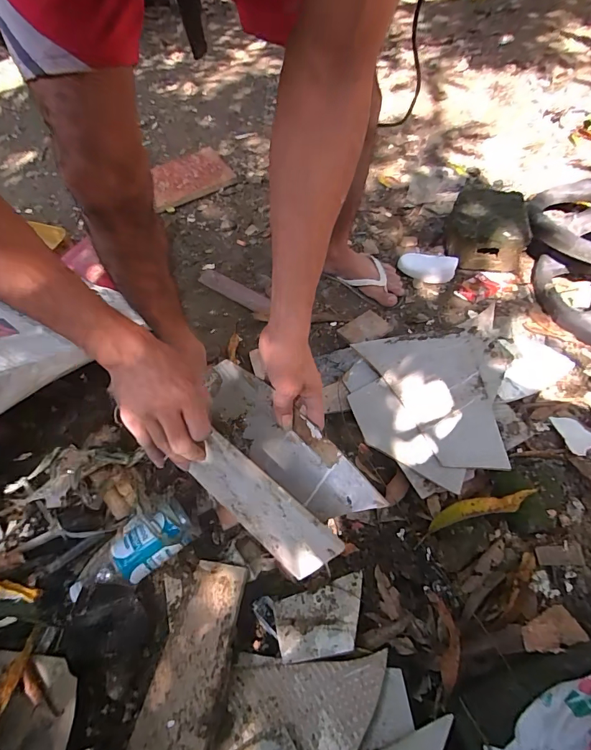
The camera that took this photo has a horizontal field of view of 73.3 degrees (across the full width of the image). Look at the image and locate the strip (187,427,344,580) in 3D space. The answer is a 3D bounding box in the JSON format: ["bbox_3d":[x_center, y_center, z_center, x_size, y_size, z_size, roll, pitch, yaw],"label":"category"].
[{"bbox_3d":[-0.043,0.159,0.472,0.189,0.118,0.009,40,44,8],"label":"strip"}]

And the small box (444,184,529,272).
[{"bbox_3d":[0.481,-0.367,1.016,0.181,0.106,0.222,7,58,11],"label":"small box"}]

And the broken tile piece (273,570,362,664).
[{"bbox_3d":[0.041,0.370,0.604,0.142,0.005,0.098,-13,39,-5],"label":"broken tile piece"}]

